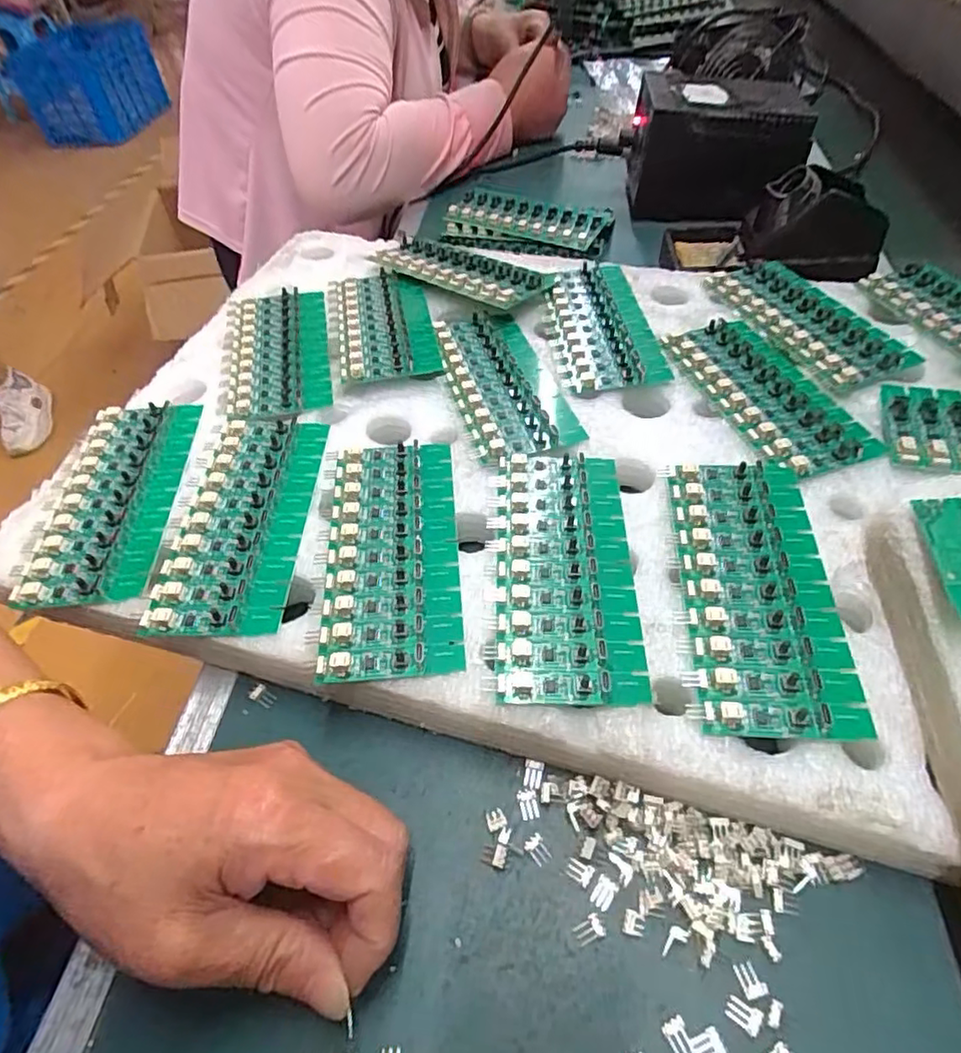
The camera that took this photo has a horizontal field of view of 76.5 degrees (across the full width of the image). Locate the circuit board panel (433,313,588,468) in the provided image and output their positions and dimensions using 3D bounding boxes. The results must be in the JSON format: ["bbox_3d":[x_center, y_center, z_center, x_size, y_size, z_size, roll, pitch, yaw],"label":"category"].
[{"bbox_3d":[0.012,-0.093,0.372,0.061,0.007,0.135,-15,51,-8],"label":"circuit board panel"}]

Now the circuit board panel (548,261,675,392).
[{"bbox_3d":[0.078,-0.138,0.406,0.065,0.004,0.131,-5,50,0],"label":"circuit board panel"}]

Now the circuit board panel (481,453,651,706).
[{"bbox_3d":[0.037,0.016,0.285,0.066,0.009,0.136,0,50,4],"label":"circuit board panel"}]

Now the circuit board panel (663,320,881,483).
[{"bbox_3d":[0.165,-0.081,0.353,0.060,0.008,0.132,-15,51,-8],"label":"circuit board panel"}]

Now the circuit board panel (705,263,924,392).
[{"bbox_3d":[0.208,-0.137,0.394,0.064,0.004,0.133,-21,52,-13],"label":"circuit board panel"}]

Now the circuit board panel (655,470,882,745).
[{"bbox_3d":[0.121,0.025,0.271,0.065,0.012,0.138,2,51,6],"label":"circuit board panel"}]

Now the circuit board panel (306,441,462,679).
[{"bbox_3d":[-0.045,0.008,0.294,0.067,0.010,0.136,-6,50,0],"label":"circuit board panel"}]

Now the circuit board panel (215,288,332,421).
[{"bbox_3d":[-0.135,-0.117,0.403,0.066,0.010,0.135,-11,51,-5],"label":"circuit board panel"}]

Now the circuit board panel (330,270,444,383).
[{"bbox_3d":[-0.067,-0.139,0.415,0.061,0.008,0.130,-9,47,-9],"label":"circuit board panel"}]

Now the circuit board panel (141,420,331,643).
[{"bbox_3d":[-0.120,-0.007,0.312,0.060,0.008,0.137,-1,50,3],"label":"circuit board panel"}]

